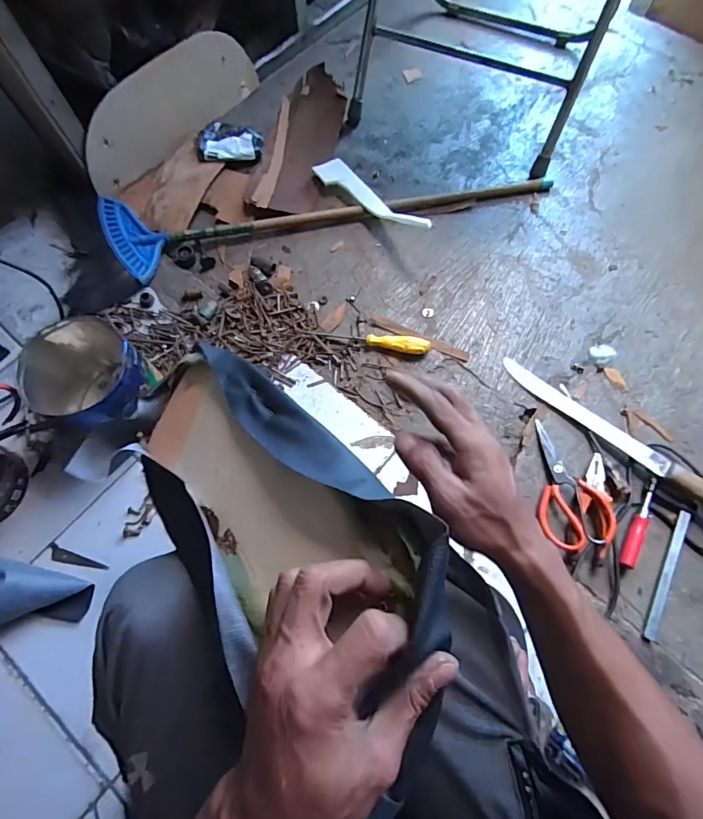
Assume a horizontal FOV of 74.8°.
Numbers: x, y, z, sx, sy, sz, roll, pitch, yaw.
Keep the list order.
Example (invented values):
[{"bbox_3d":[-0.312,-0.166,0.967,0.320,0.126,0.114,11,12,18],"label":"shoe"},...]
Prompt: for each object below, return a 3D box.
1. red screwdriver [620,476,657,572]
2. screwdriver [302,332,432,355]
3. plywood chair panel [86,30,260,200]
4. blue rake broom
[{"bbox_3d":[0.433,0.170,0.691,0.023,0.017,0.142,26,74,10],"label":"red screwdriver"},{"bbox_3d":[0.029,-0.123,0.802,0.213,0.026,0.029,11,72,5],"label":"screwdriver"},{"bbox_3d":[-0.365,-0.601,0.916,0.028,0.143,0.411,36,76,32],"label":"plywood chair panel"},{"bbox_3d":[-0.044,-0.404,0.896,0.862,0.036,0.200,-13,71,-3],"label":"blue rake broom"}]

